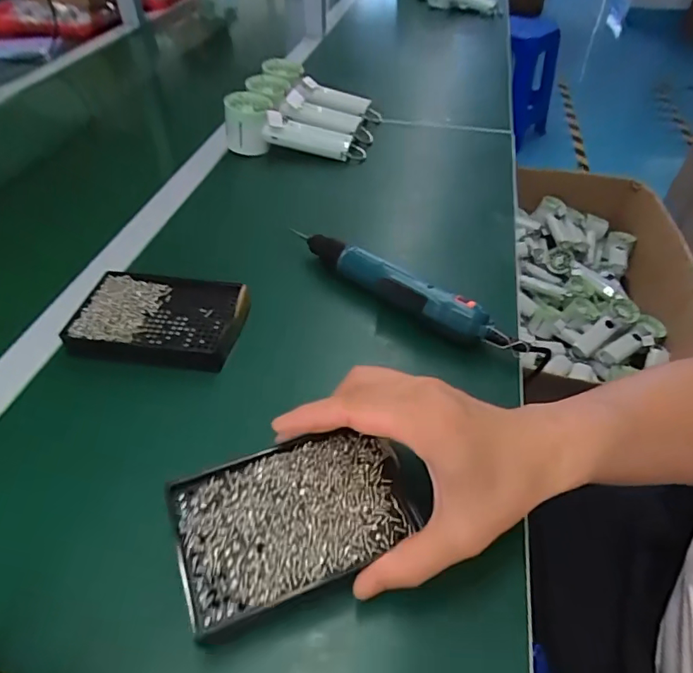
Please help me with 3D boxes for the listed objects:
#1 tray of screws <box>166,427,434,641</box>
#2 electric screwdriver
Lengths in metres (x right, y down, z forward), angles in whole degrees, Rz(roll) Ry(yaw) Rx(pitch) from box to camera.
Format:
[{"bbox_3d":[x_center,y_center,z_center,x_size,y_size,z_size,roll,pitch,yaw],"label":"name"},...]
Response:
[{"bbox_3d":[-0.023,0.103,0.291,0.149,0.015,0.087,-16,48,-15],"label":"tray of screws"},{"bbox_3d":[0.048,-0.045,0.438,0.263,0.028,0.033,32,53,26],"label":"electric screwdriver"}]

